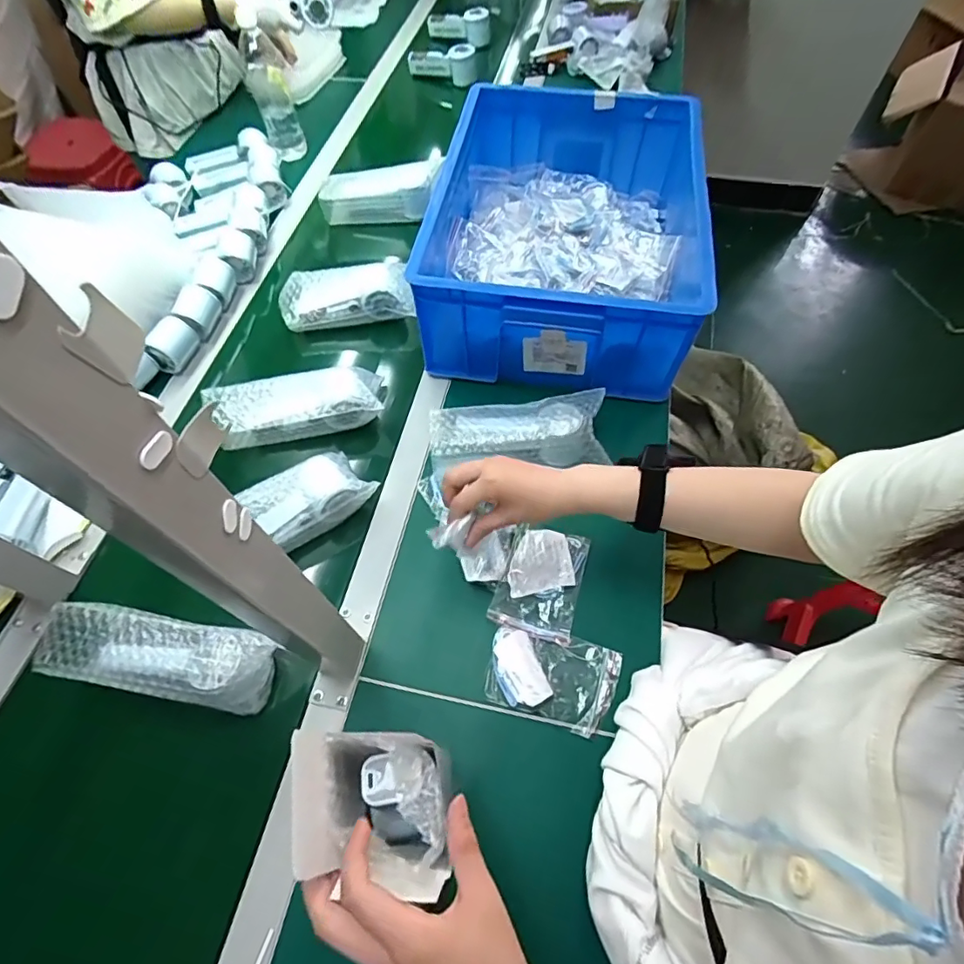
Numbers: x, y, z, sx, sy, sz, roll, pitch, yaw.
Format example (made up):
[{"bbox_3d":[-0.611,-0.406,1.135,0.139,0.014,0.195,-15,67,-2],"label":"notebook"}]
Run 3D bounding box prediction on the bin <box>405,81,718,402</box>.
[{"bbox_3d":[0.120,-0.353,0.743,0.370,0.167,0.442,10,61,2],"label":"bin"}]

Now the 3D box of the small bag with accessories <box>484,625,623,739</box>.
[{"bbox_3d":[0.070,0.192,0.523,0.124,0.019,0.086,20,62,7],"label":"small bag with accessories"}]

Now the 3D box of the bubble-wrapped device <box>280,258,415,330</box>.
[{"bbox_3d":[-0.203,-0.271,0.771,0.193,0.059,0.087,-4,62,-6],"label":"bubble-wrapped device"}]

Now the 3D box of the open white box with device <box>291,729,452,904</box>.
[{"bbox_3d":[-0.067,0.204,0.322,0.093,0.053,0.085,2,61,-3],"label":"open white box with device"}]

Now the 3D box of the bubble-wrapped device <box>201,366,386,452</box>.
[{"bbox_3d":[-0.236,-0.094,0.670,0.217,0.064,0.071,-9,62,-9],"label":"bubble-wrapped device"}]

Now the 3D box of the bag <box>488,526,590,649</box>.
[{"bbox_3d":[0.066,0.108,0.571,0.085,0.011,0.119,19,62,7],"label":"bag"}]

